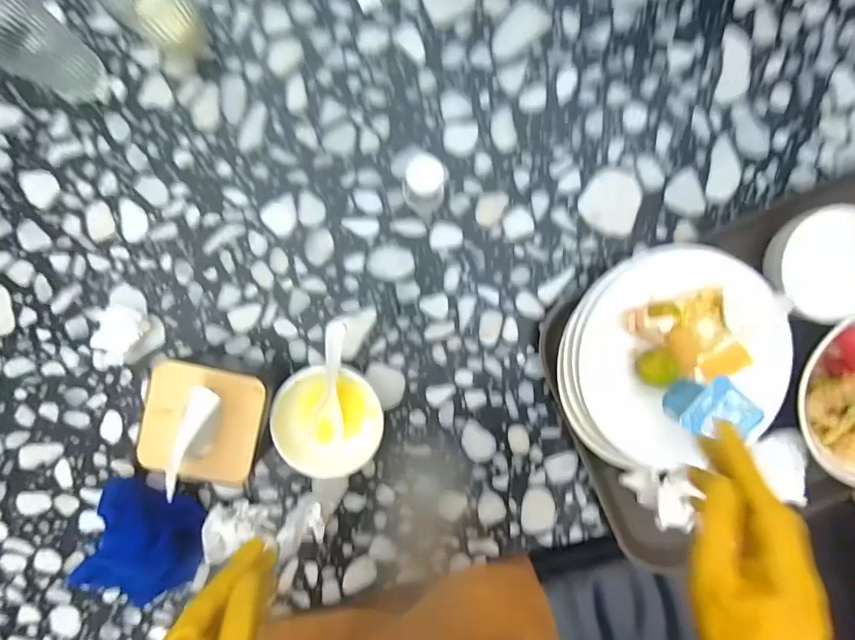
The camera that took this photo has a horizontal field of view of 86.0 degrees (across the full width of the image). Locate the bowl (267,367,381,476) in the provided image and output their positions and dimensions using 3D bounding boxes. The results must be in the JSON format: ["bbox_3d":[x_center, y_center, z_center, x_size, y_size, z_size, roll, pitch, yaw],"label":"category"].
[{"bbox_3d":[-0.106,0.107,0.499,0.112,0.054,0.114,0,94,-3],"label":"bowl"}]

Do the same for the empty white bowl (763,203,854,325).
[{"bbox_3d":[0.429,-0.060,0.507,0.120,0.058,0.120,0,94,-3],"label":"empty white bowl"}]

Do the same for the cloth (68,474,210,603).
[{"bbox_3d":[-0.310,0.250,0.495,0.121,0.060,0.157,24,93,-4],"label":"cloth"}]

